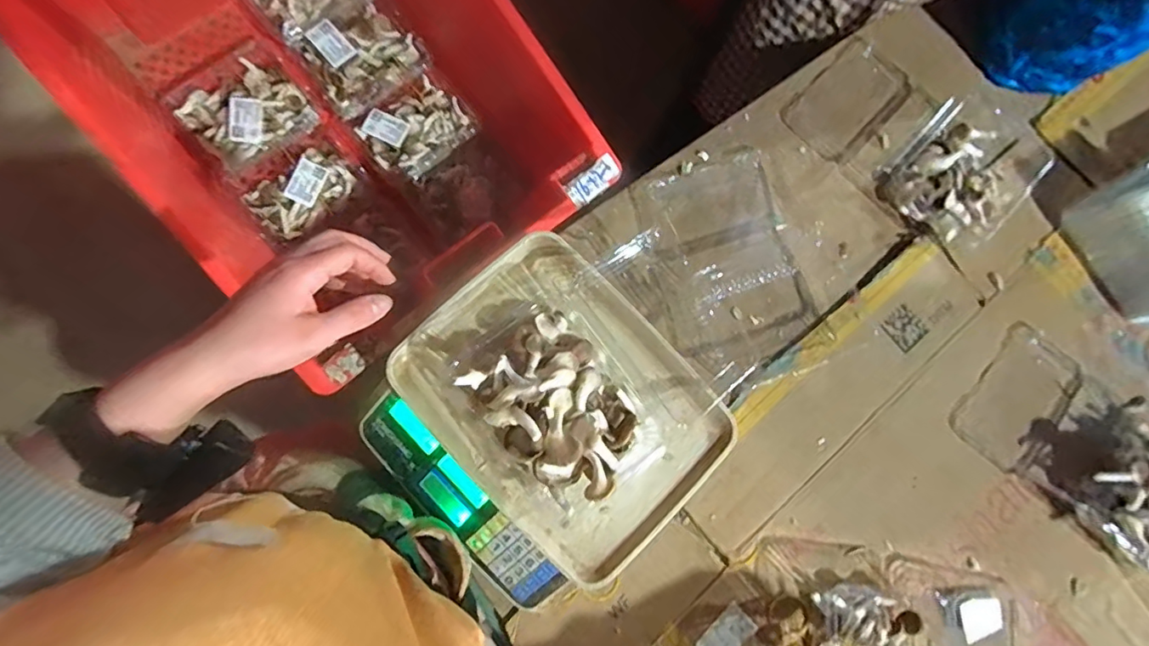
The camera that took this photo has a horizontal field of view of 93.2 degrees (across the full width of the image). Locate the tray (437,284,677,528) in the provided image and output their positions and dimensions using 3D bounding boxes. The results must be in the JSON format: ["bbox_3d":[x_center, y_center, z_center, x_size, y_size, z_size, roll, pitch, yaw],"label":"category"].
[{"bbox_3d":[-0.014,0.072,0.491,0.144,0.072,0.198,-38,86,-11],"label":"tray"}]

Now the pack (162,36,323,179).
[{"bbox_3d":[-0.475,-0.305,0.787,0.161,0.071,0.130,-37,86,-11],"label":"pack"}]

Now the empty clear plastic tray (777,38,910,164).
[{"bbox_3d":[0.354,-0.286,0.706,0.104,0.018,0.158,44,78,2],"label":"empty clear plastic tray"}]

